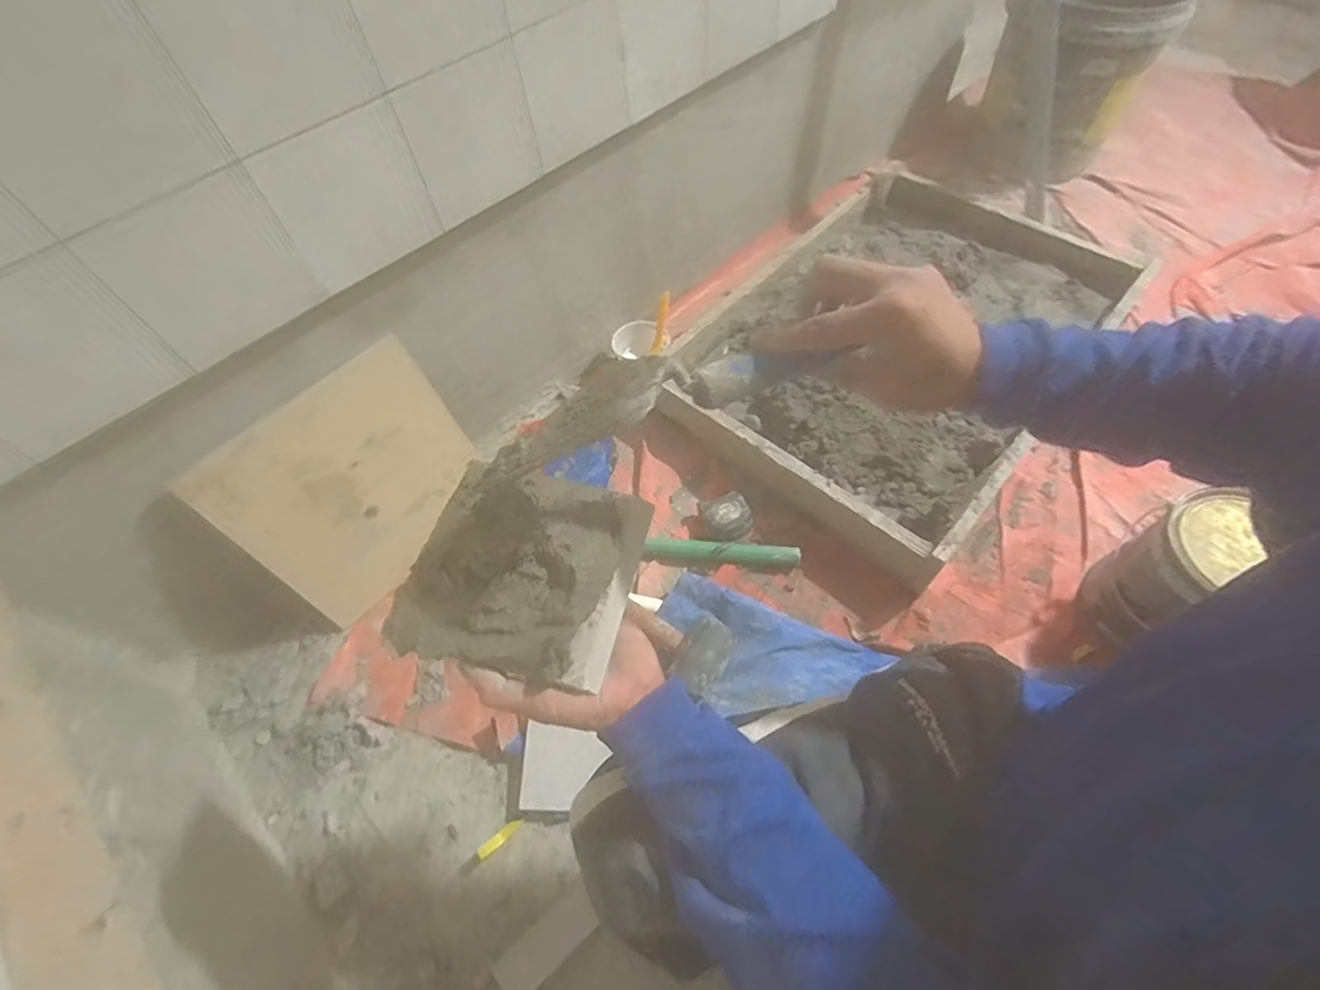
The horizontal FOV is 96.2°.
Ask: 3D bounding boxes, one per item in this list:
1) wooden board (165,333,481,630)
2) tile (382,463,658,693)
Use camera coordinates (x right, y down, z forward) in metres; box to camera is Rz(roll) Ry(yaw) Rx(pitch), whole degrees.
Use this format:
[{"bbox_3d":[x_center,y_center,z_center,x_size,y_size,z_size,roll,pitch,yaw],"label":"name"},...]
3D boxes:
[{"bbox_3d":[-0.388,-0.008,0.783,0.291,0.289,0.019,-41,46,-18],"label":"wooden board"},{"bbox_3d":[-0.091,0.045,0.406,0.135,0.044,0.146,10,59,10],"label":"tile"}]

